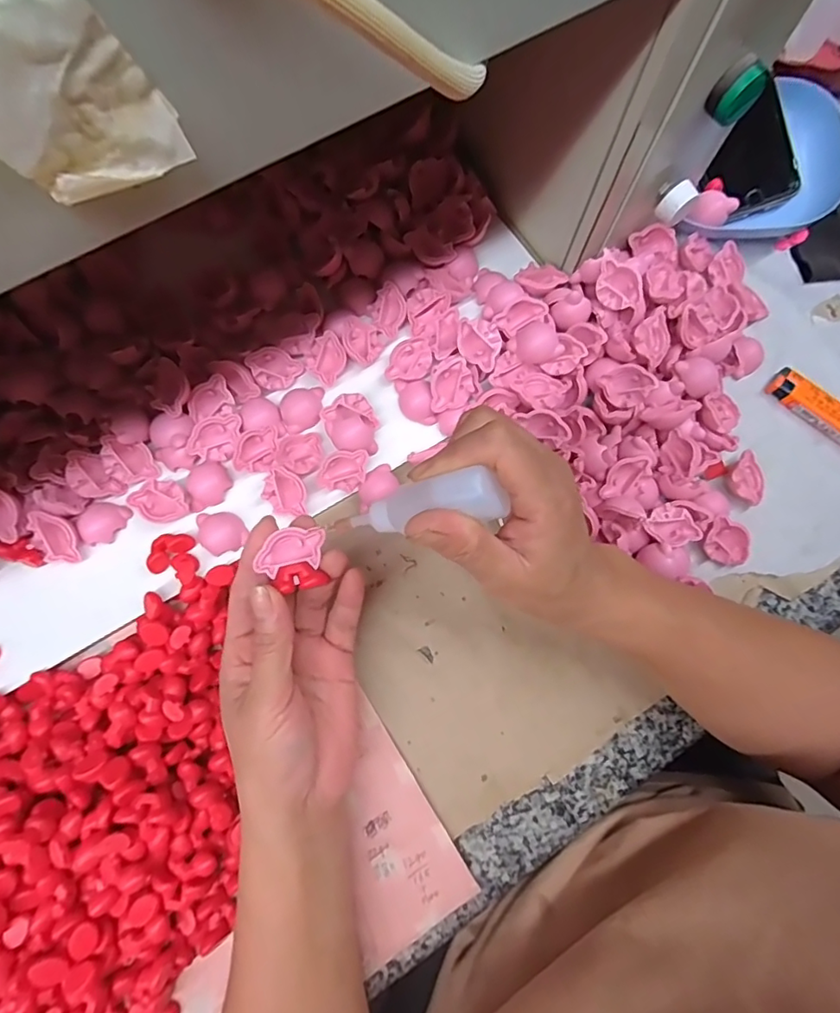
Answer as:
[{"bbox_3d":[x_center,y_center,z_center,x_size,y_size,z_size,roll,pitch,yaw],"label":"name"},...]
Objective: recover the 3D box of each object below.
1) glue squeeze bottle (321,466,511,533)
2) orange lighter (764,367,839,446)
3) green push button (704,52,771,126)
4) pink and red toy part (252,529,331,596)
[{"bbox_3d":[-0.004,0.002,0.230,0.084,0.023,0.018,-13,74,33],"label":"glue squeeze bottle"},{"bbox_3d":[0.299,-0.071,0.384,0.083,0.013,0.024,40,79,8],"label":"orange lighter"},{"bbox_3d":[0.170,-0.222,0.278,0.026,0.027,0.012,-25,78,-7],"label":"green push button"},{"bbox_3d":[-0.066,0.028,0.273,0.033,0.014,0.029,-8,58,-9],"label":"pink and red toy part"}]

